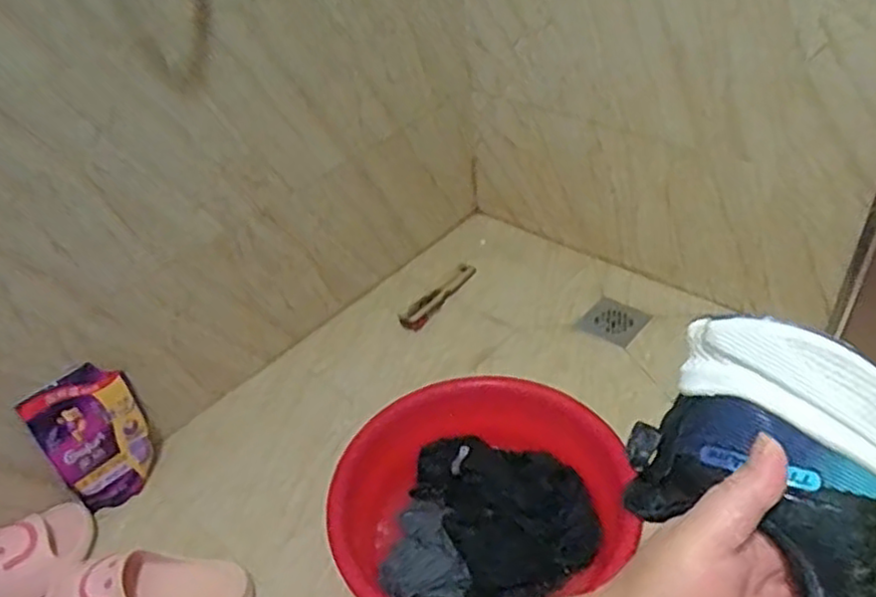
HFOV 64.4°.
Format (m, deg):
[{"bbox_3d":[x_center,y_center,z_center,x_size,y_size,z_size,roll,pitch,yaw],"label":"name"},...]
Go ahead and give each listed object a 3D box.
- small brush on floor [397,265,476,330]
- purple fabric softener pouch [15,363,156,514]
[{"bbox_3d":[0.007,-0.009,1.330,0.043,0.014,0.218,23,48,31],"label":"small brush on floor"},{"bbox_3d":[-0.487,0.192,1.001,0.139,0.206,0.058,-36,34,-31],"label":"purple fabric softener pouch"}]

